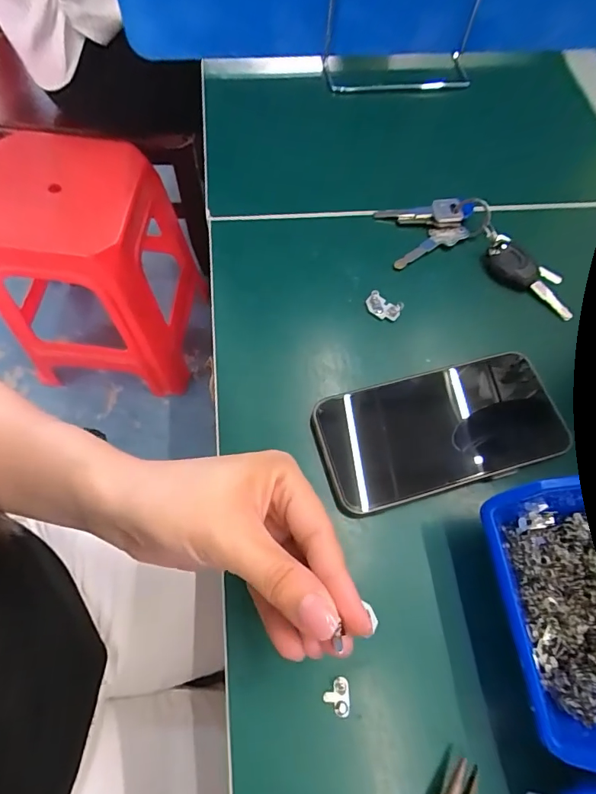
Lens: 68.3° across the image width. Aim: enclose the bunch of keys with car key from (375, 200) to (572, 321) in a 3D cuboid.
[{"bbox_3d":[0.143,-0.122,0.353,0.158,0.019,0.074,17,66,4],"label":"bunch of keys with car key"}]

